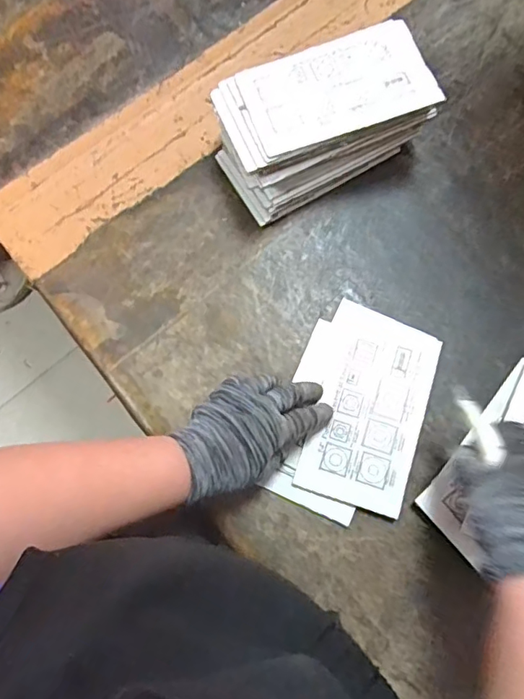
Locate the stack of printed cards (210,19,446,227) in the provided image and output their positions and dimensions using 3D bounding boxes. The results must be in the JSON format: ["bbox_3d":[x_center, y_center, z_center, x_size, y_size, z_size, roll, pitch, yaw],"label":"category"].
[{"bbox_3d":[0.056,-0.214,0.506,0.188,0.088,0.101,-25,76,-6],"label":"stack of printed cards"}]

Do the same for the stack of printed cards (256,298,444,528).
[{"bbox_3d":[0.086,0.056,0.483,0.116,0.010,0.187,18,76,6],"label":"stack of printed cards"}]

